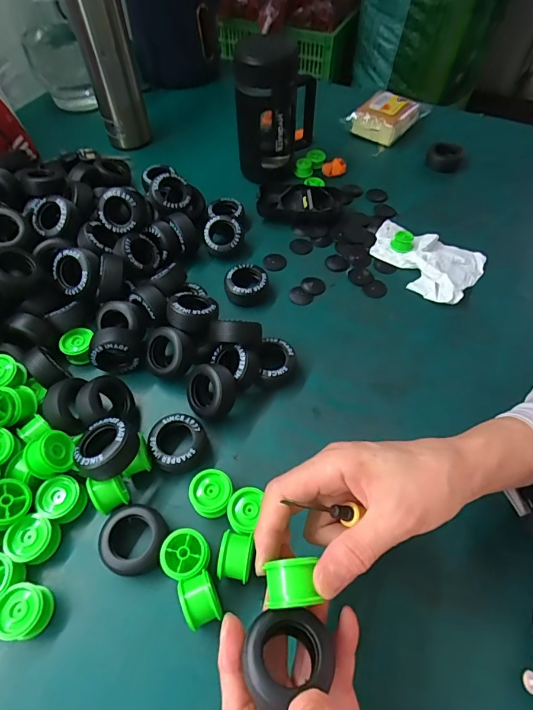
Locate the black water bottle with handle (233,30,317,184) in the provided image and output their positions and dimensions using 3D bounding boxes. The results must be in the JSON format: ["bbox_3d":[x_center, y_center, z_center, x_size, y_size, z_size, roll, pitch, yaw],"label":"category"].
[{"bbox_3d":[0.012,-0.326,0.539,0.075,0.159,0.106,21,59,15],"label":"black water bottle with handle"}]

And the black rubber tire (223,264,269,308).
[{"bbox_3d":[-0.023,-0.080,0.470,0.043,0.024,0.045,-1,56,1],"label":"black rubber tire"}]

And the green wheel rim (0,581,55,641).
[{"bbox_3d":[-0.171,0.182,0.296,0.034,0.026,0.033,-1,56,1],"label":"green wheel rim"}]

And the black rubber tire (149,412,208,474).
[{"bbox_3d":[-0.077,0.078,0.365,0.046,0.026,0.046,-1,56,1],"label":"black rubber tire"}]

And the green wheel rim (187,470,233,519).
[{"bbox_3d":[-0.045,0.114,0.340,0.033,0.022,0.035,-1,56,1],"label":"green wheel rim"}]

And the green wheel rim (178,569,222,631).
[{"bbox_3d":[-0.046,0.174,0.295,0.023,0.031,0.032,-23,58,-14],"label":"green wheel rim"}]

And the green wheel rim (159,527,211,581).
[{"bbox_3d":[-0.060,0.151,0.314,0.034,0.021,0.034,-1,56,1],"label":"green wheel rim"}]

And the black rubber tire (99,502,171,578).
[{"bbox_3d":[-0.101,0.143,0.321,0.046,0.024,0.047,10,57,8],"label":"black rubber tire"}]

